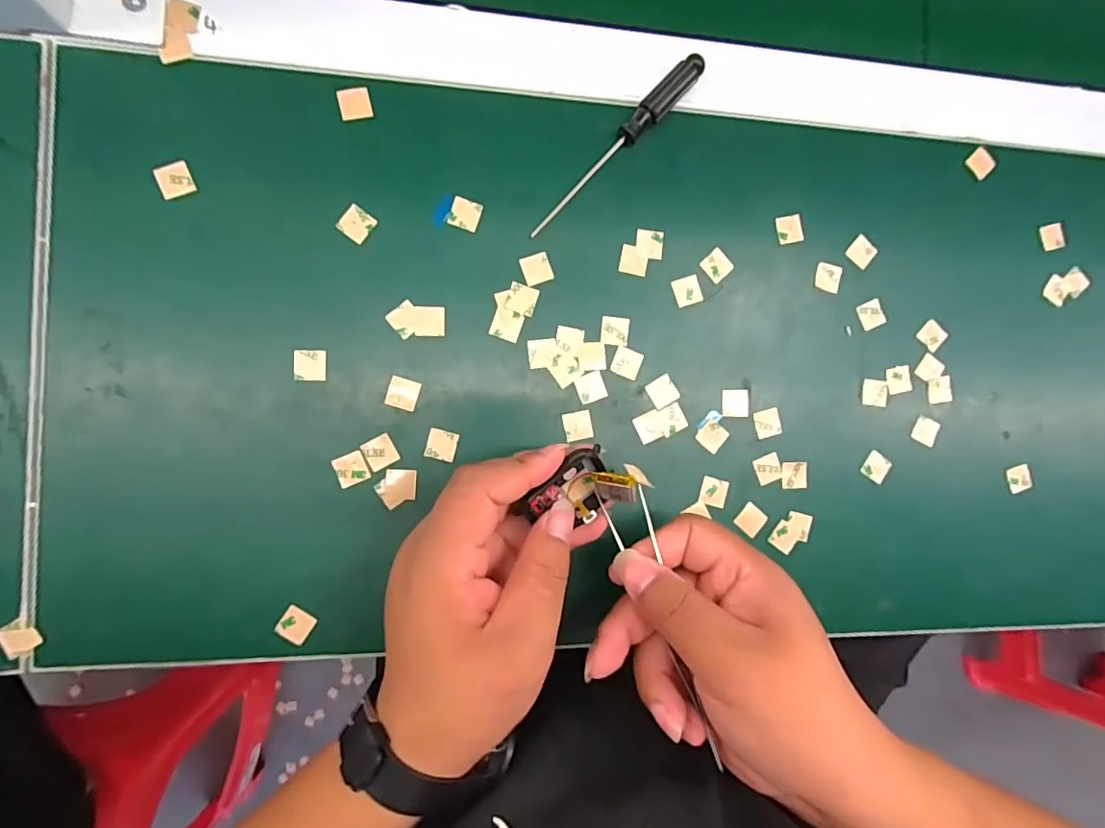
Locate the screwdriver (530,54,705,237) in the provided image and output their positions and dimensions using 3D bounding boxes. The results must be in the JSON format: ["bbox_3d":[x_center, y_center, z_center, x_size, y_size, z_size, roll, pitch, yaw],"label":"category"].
[{"bbox_3d":[0.036,-0.144,0.291,0.014,0.012,0.129,42,84,-6],"label":"screwdriver"}]

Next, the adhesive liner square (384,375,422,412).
[{"bbox_3d":[-0.078,-0.011,0.281,0.016,0.004,0.016,17,83,-11],"label":"adhesive liner square"}]

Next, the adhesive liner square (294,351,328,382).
[{"bbox_3d":[-0.123,-0.025,0.274,0.015,0.004,0.016,1,91,-14],"label":"adhesive liner square"}]

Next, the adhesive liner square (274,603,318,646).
[{"bbox_3d":[-0.129,0.106,0.272,0.016,0.004,0.015,35,78,-11],"label":"adhesive liner square"}]

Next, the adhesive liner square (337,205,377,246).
[{"bbox_3d":[-0.101,-0.098,0.279,0.016,0.004,0.015,36,83,-10],"label":"adhesive liner square"}]

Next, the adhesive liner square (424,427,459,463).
[{"bbox_3d":[-0.058,0.016,0.284,0.016,0.004,0.015,15,86,-8],"label":"adhesive liner square"}]

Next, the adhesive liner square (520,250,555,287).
[{"bbox_3d":[-0.008,-0.078,0.292,0.015,0.004,0.016,-20,94,-10],"label":"adhesive liner square"}]

